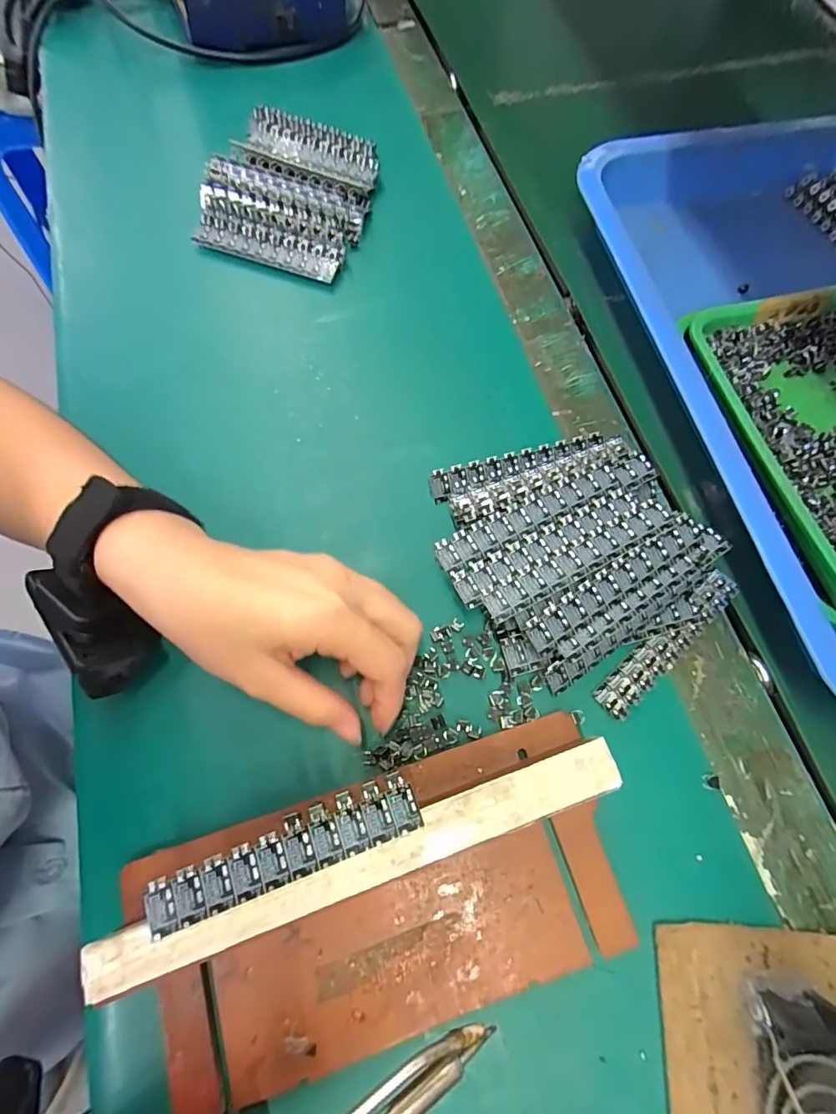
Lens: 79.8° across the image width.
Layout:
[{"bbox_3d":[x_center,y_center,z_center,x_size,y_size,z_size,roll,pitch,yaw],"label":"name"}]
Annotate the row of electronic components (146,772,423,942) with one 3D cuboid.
[{"bbox_3d":[-0.052,0.117,0.198,0.107,0.004,0.023,-19,71,-8],"label":"row of electronic components"}]

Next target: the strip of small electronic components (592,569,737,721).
[{"bbox_3d":[0.137,0.045,0.271,0.105,0.005,0.019,-40,75,-14],"label":"strip of small electronic components"}]

